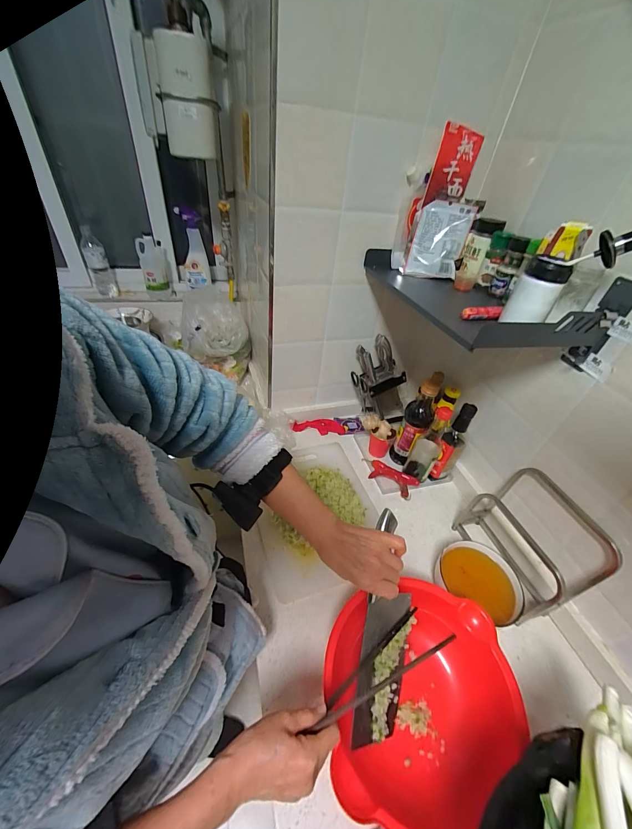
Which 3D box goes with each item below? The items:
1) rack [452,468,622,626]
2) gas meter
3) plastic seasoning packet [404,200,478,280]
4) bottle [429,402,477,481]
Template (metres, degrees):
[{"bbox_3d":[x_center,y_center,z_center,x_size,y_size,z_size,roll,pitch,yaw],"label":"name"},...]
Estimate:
[{"bbox_3d":[0.424,0.257,0.650,0.113,0.218,0.229,-7,43,-16],"label":"rack"},{"bbox_3d":[-0.338,-0.792,0.783,0.179,0.234,0.174,-7,43,-16],"label":"gas meter"},{"bbox_3d":[0.270,-0.380,0.694,0.111,0.148,0.018,17,14,8],"label":"plastic seasoning packet"},{"bbox_3d":[0.344,0.085,0.810,0.050,0.251,0.065,31,46,25],"label":"bottle"}]

